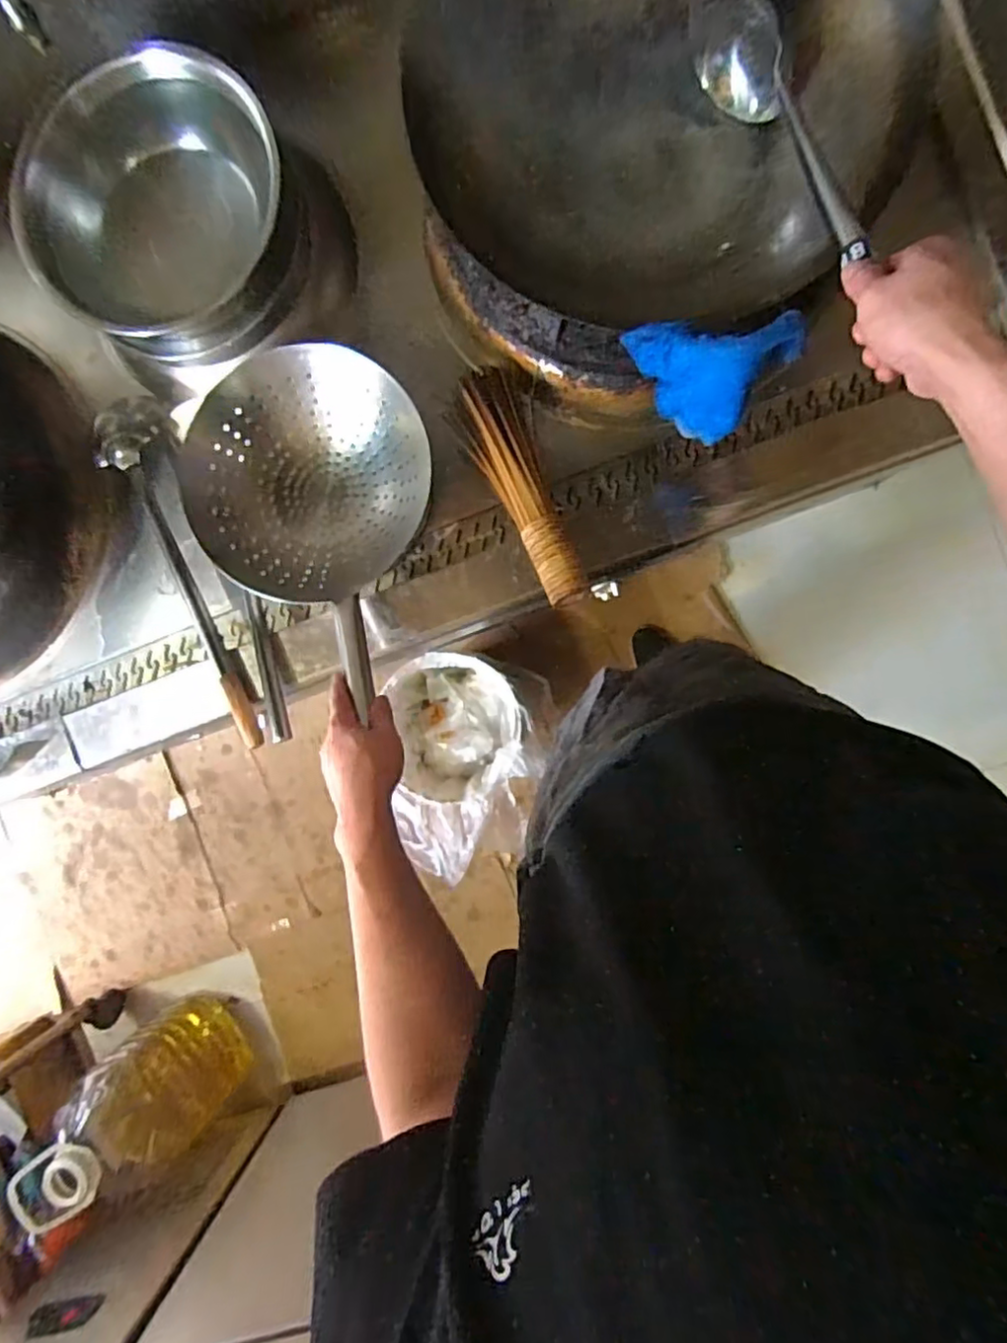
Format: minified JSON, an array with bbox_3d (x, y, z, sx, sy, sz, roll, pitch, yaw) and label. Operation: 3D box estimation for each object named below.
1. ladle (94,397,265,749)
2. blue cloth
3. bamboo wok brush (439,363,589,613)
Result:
[{"bbox_3d":[-0.435,-0.126,0.847,0.119,0.060,0.486,-14,90,7],"label":"ladle"},{"bbox_3d":[0.206,-0.290,0.598,0.134,0.038,0.137,-19,131,33],"label":"blue cloth"},{"bbox_3d":[0.020,-0.217,0.759,0.094,0.059,0.297,-21,89,7],"label":"bamboo wok brush"}]

